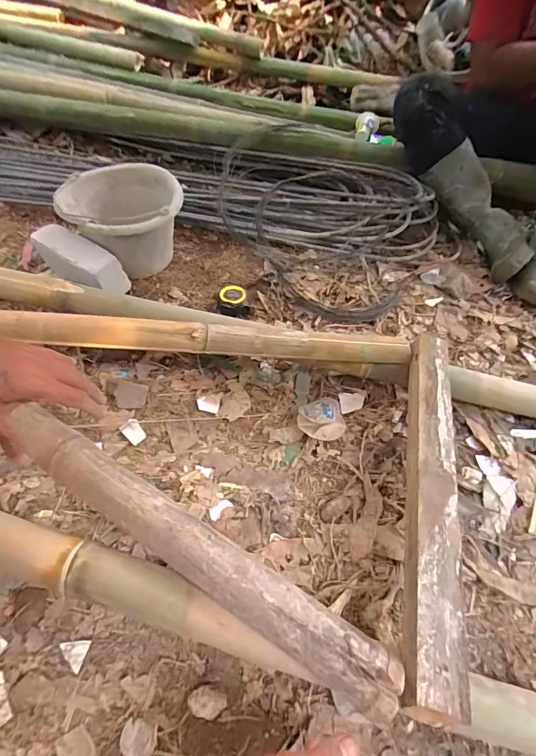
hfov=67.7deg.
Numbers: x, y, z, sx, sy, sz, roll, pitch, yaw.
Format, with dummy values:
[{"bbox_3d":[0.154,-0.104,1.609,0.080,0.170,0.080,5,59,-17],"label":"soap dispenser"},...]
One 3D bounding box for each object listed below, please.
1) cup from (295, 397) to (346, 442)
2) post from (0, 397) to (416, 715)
[{"bbox_3d":[0.092,0.070,0.700,0.081,0.024,0.088,5,48,-1],"label":"cup"},{"bbox_3d":[-0.100,0.183,0.456,0.520,0.034,0.060,30,52,14],"label":"post"}]

